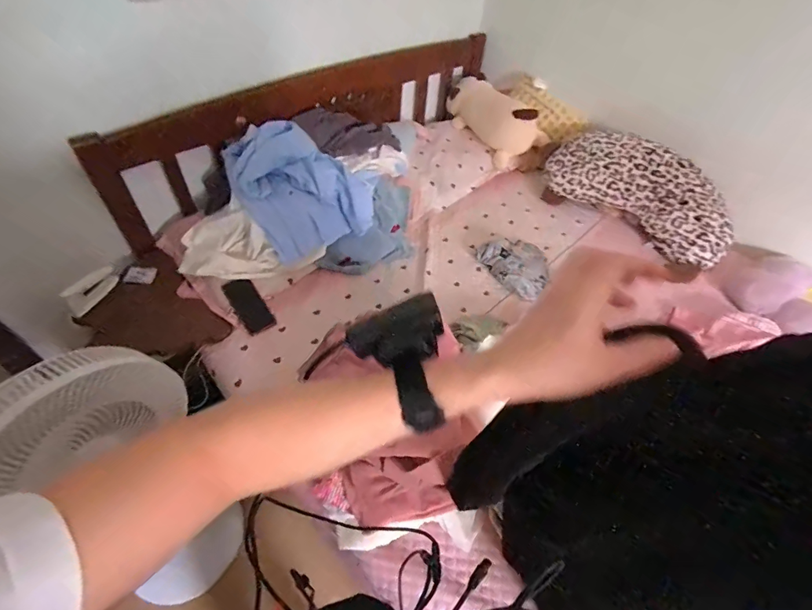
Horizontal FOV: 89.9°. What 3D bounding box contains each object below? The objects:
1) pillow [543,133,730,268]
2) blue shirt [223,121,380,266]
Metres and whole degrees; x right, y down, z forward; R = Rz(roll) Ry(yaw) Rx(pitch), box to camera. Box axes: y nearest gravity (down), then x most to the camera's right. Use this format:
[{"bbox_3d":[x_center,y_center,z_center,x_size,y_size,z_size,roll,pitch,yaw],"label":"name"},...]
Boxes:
[{"bbox_3d":[0.797,-0.374,1.399,0.629,0.320,0.163,41,14,17],"label":"pillow"},{"bbox_3d":[-0.277,-0.333,1.175,0.414,0.255,0.288,-13,51,-15],"label":"blue shirt"}]

